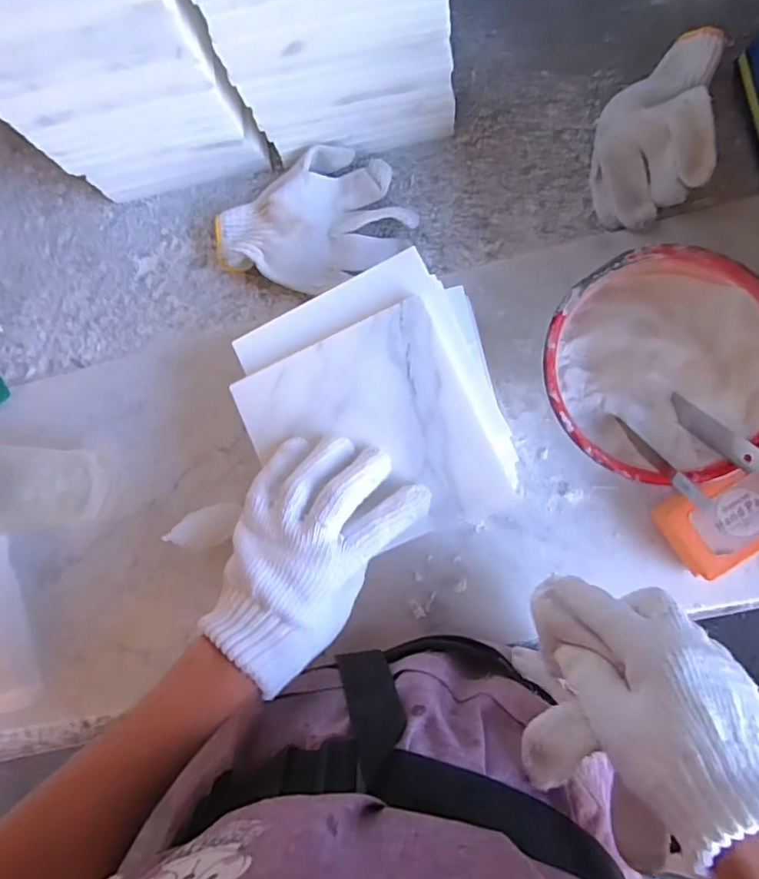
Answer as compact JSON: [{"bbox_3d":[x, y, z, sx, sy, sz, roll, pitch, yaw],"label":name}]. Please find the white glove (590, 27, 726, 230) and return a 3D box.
[{"bbox_3d":[0.213,-0.246,0.424,0.080,0.071,0.150,10,87,8],"label":"white glove"}]

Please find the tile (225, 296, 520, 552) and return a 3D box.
[{"bbox_3d":[-0.006,0.000,0.379,0.147,0.005,0.154,-26,84,4],"label":"tile"}]

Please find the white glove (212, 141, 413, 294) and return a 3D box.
[{"bbox_3d":[-0.058,-0.182,0.469,0.156,0.035,0.104,-28,83,3],"label":"white glove"}]

